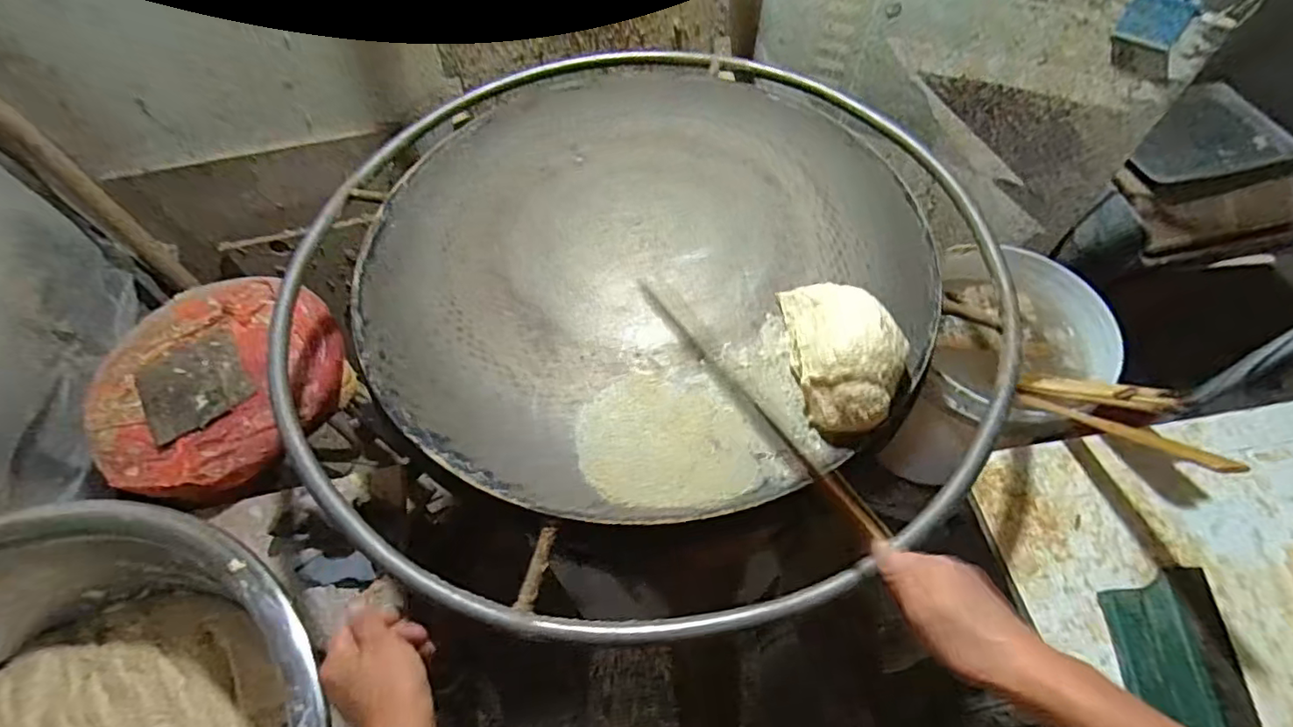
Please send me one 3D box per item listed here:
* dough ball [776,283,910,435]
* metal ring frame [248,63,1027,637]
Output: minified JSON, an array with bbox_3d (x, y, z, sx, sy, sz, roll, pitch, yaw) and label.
[{"bbox_3d":[0.185,-0.018,0.521,0.092,0.065,0.151,-2,56,1],"label":"dough ball"},{"bbox_3d":[-0.012,-0.132,0.678,0.821,0.049,0.832,-5,56,-1],"label":"metal ring frame"}]

